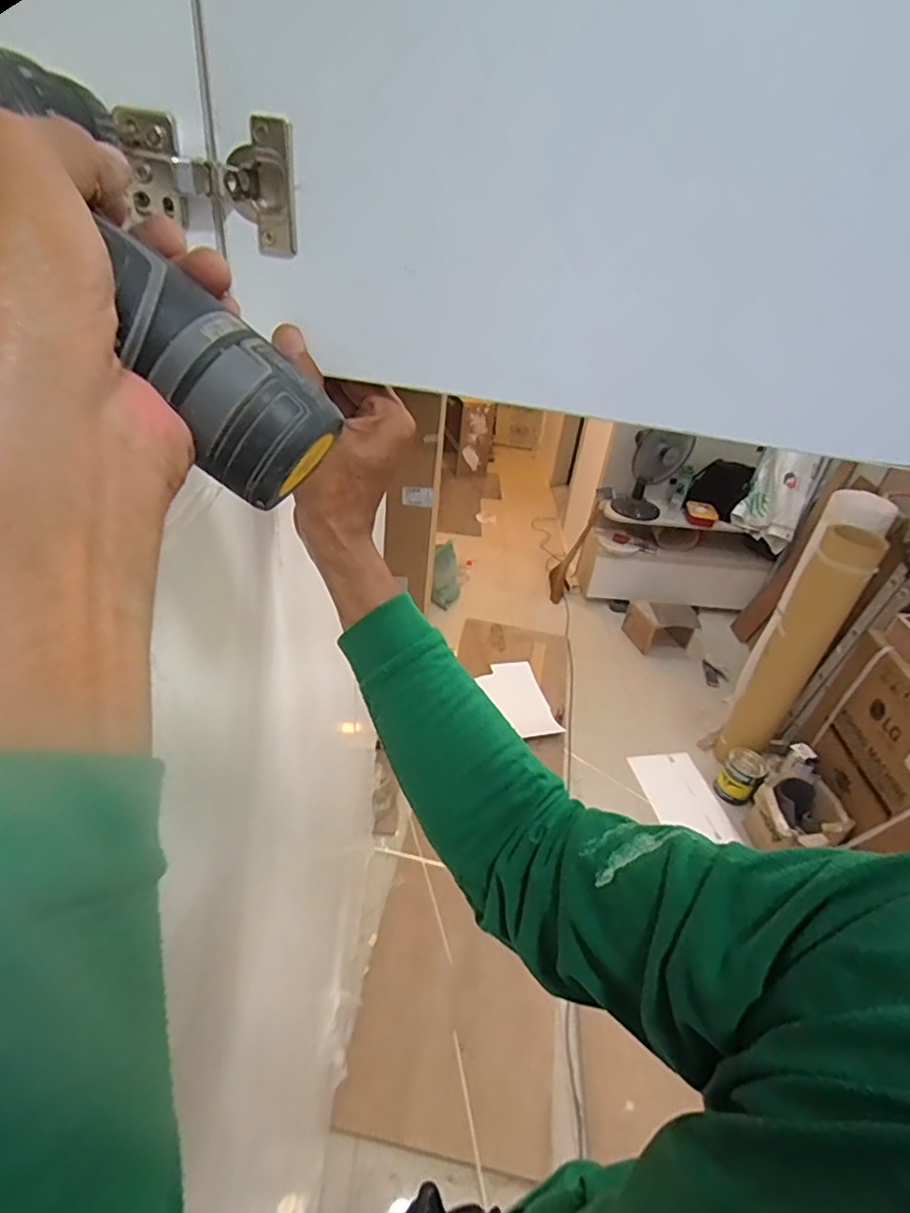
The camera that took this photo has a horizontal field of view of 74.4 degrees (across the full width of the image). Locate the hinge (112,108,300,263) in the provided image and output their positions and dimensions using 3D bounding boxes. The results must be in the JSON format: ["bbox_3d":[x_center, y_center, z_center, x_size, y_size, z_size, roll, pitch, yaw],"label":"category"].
[{"bbox_3d":[-0.134,-0.240,0.333,0.094,0.060,0.027,11,34,-7],"label":"hinge"}]

